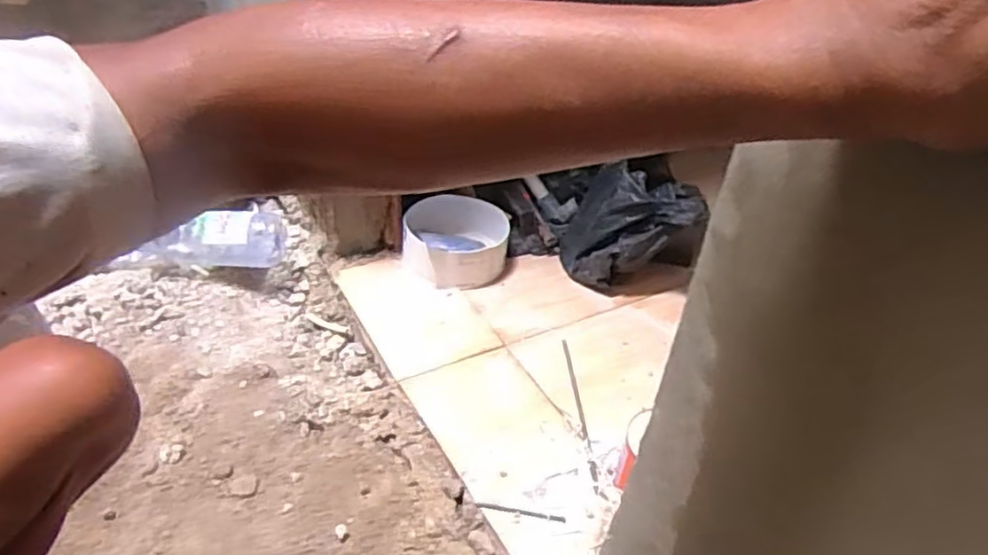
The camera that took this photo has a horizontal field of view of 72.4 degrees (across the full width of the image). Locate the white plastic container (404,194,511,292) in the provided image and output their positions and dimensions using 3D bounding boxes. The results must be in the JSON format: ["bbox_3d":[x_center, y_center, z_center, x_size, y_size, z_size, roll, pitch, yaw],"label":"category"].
[{"bbox_3d":[-0.066,-0.063,1.151,0.175,0.069,0.177,5,37,0],"label":"white plastic container"}]

